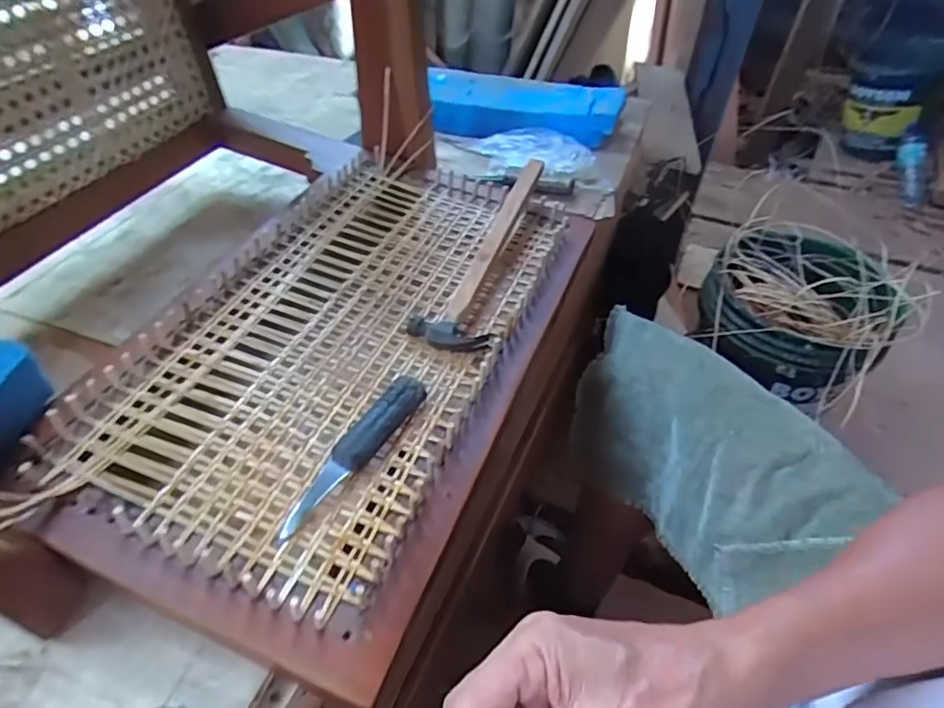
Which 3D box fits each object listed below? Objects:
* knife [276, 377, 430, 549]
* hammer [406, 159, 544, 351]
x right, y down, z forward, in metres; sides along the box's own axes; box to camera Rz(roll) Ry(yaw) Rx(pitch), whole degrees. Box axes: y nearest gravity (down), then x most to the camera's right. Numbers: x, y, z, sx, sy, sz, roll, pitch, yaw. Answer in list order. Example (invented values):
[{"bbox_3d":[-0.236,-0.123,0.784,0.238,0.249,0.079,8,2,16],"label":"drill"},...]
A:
[{"bbox_3d":[-0.082,0.065,0.399,0.031,0.016,0.141,23,49,19],"label":"knife"},{"bbox_3d":[0.008,-0.091,0.537,0.068,0.034,0.228,12,47,10],"label":"hammer"}]

